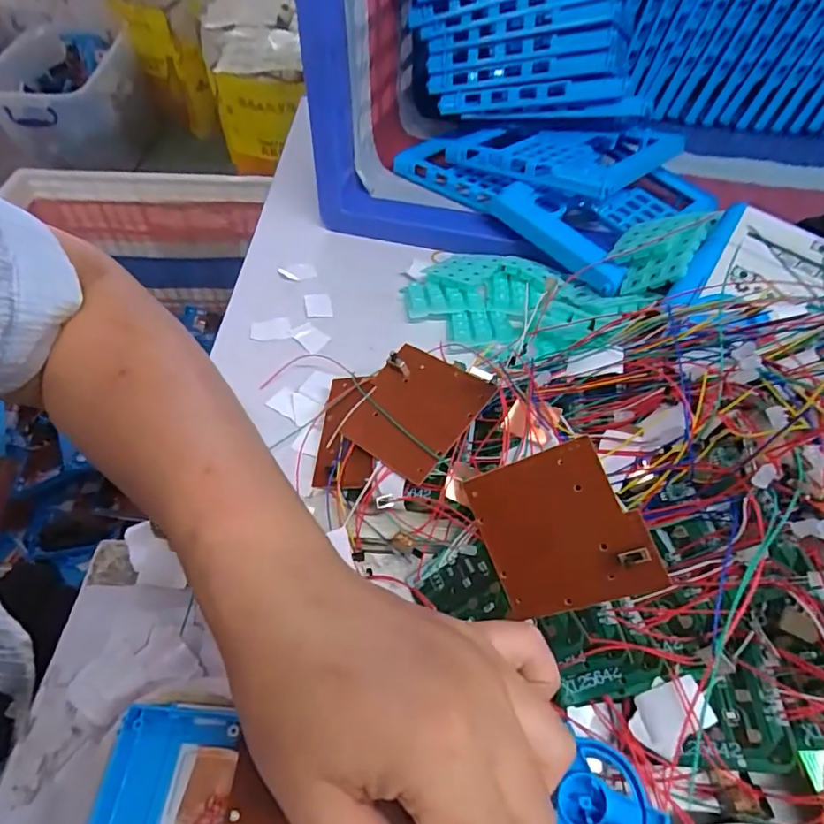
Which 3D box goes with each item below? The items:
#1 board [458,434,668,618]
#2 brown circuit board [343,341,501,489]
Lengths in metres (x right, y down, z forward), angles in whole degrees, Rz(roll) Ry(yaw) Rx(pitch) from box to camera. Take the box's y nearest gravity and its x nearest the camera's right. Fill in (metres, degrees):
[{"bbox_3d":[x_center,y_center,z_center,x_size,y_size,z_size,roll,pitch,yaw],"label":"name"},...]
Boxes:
[{"bbox_3d":[0.068,0.056,0.252,0.073,0.004,0.072,-25,82,30],"label":"board"},{"bbox_3d":[0.001,-0.003,0.315,0.071,0.007,0.073,27,67,37],"label":"brown circuit board"}]

